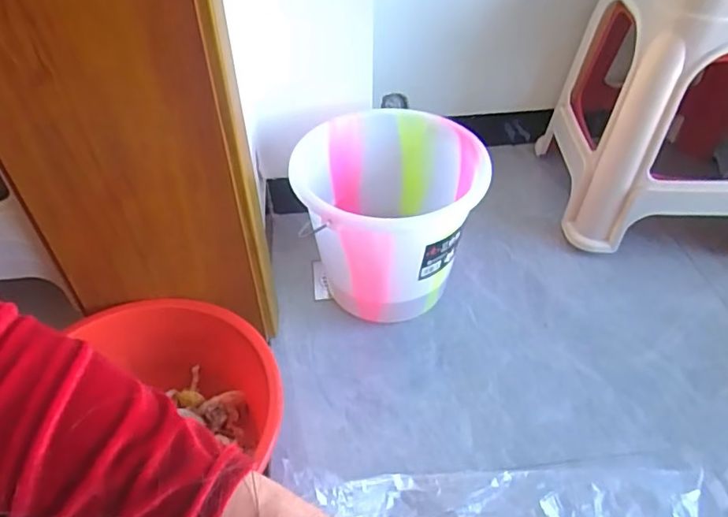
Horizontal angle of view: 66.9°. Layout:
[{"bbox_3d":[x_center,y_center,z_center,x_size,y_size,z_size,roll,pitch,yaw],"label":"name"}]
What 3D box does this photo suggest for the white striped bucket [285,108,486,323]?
[{"bbox_3d":[0.039,-0.056,0.935,0.291,0.269,0.286,-7,46,-7],"label":"white striped bucket"}]

